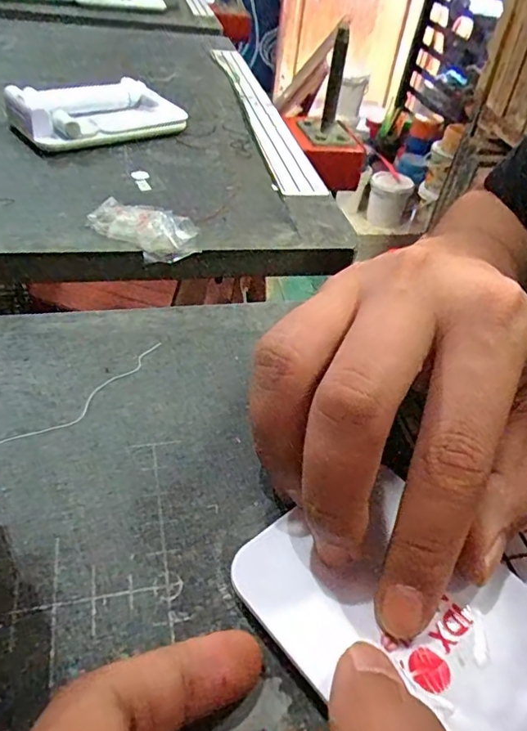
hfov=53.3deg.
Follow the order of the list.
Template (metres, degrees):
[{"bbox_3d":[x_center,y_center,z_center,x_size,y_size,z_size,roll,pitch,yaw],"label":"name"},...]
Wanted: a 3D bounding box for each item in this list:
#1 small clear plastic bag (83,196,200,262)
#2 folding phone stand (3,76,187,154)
[{"bbox_3d":[-0.061,-0.074,0.277,0.059,0.006,0.039,25,46,18],"label":"small clear plastic bag"},{"bbox_3d":[-0.108,-0.168,0.352,0.108,0.030,0.042,-21,50,-27],"label":"folding phone stand"}]

